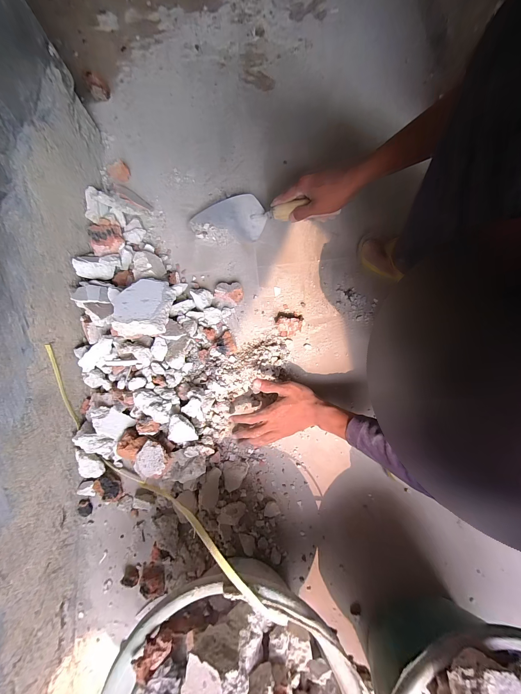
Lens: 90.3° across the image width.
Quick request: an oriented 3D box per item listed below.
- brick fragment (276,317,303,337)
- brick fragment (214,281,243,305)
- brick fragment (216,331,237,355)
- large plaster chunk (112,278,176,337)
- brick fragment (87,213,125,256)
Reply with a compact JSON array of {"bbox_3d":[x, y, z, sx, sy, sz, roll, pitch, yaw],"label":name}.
[{"bbox_3d":[0.053,-0.037,0.493,0.046,0.025,0.032,7,78,4],"label":"brick fragment"},{"bbox_3d":[-0.060,-0.108,0.509,0.051,0.029,0.039,25,80,7],"label":"brick fragment"},{"bbox_3d":[-0.067,-0.007,0.490,0.034,0.022,0.045,-25,78,-3],"label":"brick fragment"},{"bbox_3d":[-0.189,-0.069,0.424,0.083,0.027,0.112,8,51,-10],"label":"large plaster chunk"},{"bbox_3d":[-0.314,-0.229,0.524,0.061,0.032,0.081,-24,78,-3],"label":"brick fragment"}]

